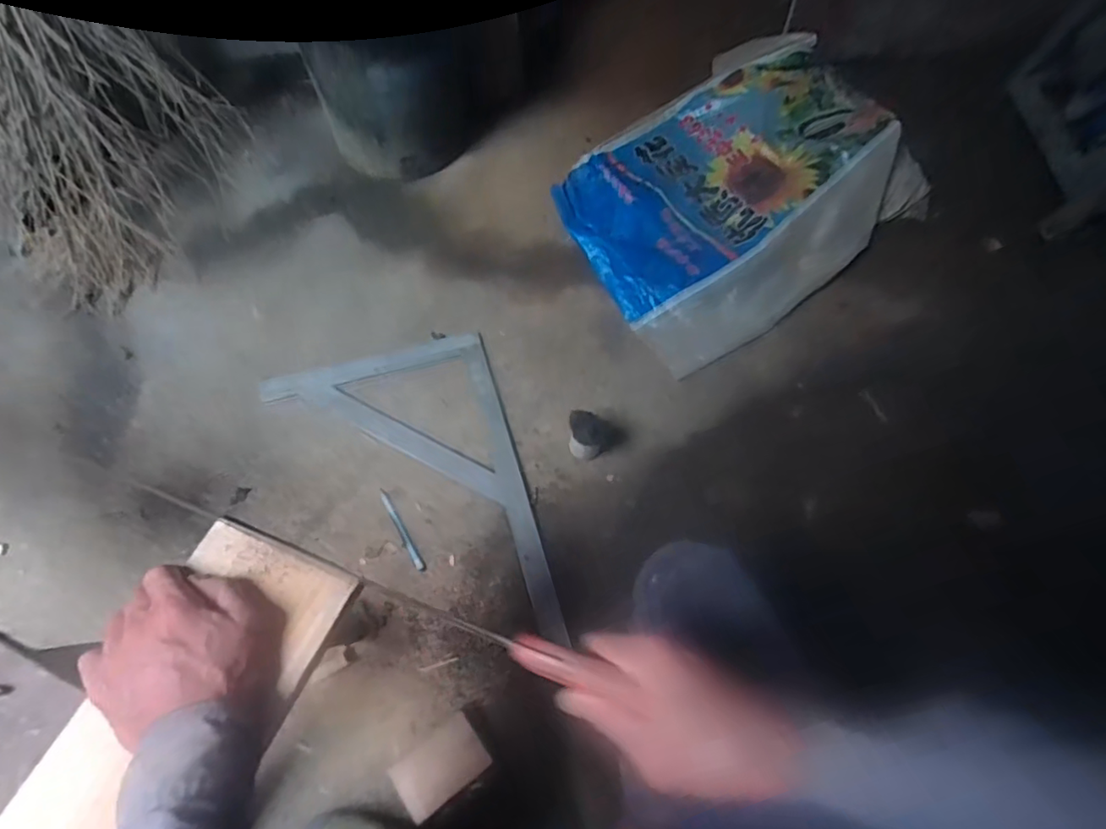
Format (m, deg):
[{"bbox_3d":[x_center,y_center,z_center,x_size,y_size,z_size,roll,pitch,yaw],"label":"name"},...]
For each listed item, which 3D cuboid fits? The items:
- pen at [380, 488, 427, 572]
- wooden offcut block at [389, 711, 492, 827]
[{"bbox_3d":[-0.245,0.186,0.930,0.012,0.010,0.146,-29,72,-14],"label":"pen"},{"bbox_3d":[-0.154,0.486,0.793,0.118,0.040,0.080,-34,70,-17],"label":"wooden offcut block"}]

